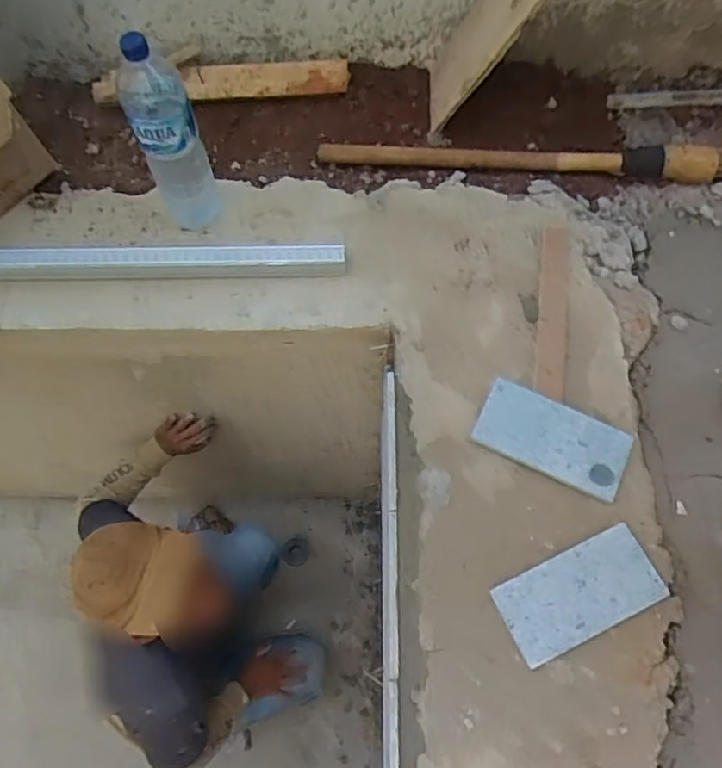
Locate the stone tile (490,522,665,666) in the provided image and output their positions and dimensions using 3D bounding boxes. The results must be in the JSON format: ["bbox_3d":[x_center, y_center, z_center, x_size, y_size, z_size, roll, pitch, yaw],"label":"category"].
[{"bbox_3d":[0.270,0.257,0.779,0.198,0.018,0.099,-22,69,-12],"label":"stone tile"}]

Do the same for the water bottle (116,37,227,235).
[{"bbox_3d":[-0.266,-0.342,0.890,0.087,0.313,0.080,-17,68,-8],"label":"water bottle"}]

